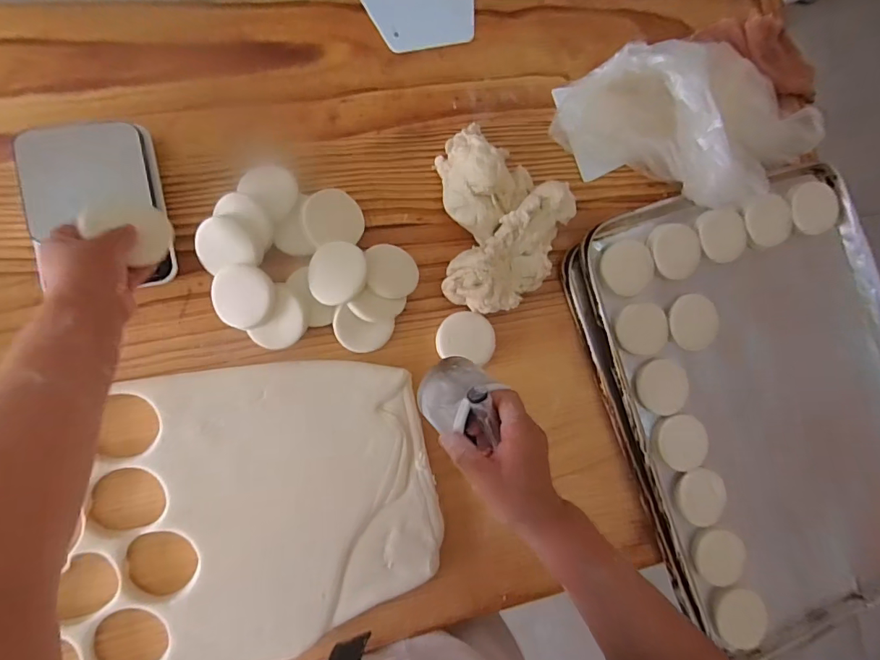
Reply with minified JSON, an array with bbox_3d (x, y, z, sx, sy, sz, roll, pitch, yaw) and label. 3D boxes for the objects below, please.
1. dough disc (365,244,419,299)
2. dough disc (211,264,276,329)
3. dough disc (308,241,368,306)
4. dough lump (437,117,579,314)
[{"bbox_3d":[-0.056,-0.069,0.529,0.062,0.004,0.062,3,82,-24],"label":"dough disc"},{"bbox_3d":[-0.210,-0.035,0.483,0.066,0.007,0.066,2,101,5],"label":"dough disc"},{"bbox_3d":[-0.115,-0.063,0.505,0.064,0.004,0.067,0,100,0],"label":"dough disc"},{"bbox_3d":[0.083,-0.138,0.535,0.161,0.061,0.227,-2,86,-7],"label":"dough lump"}]

